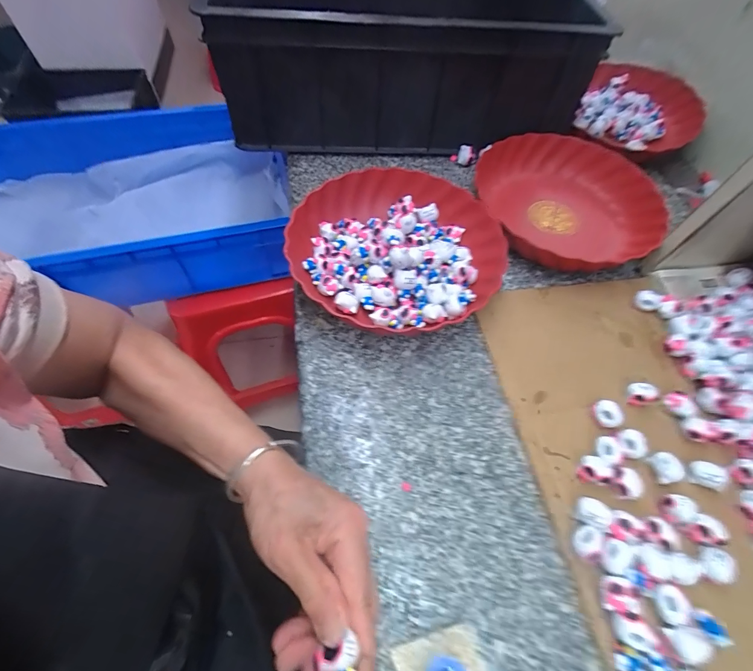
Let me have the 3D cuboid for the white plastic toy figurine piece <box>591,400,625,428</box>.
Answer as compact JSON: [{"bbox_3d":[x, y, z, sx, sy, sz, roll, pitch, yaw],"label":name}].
[{"bbox_3d":[0.224,0.078,0.354,0.018,0.025,0.027,-24,64,-15],"label":"white plastic toy figurine piece"}]

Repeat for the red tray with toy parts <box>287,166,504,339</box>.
[{"bbox_3d":[0.020,-0.104,0.431,0.238,0.052,0.239,-27,65,-17],"label":"red tray with toy parts"}]

